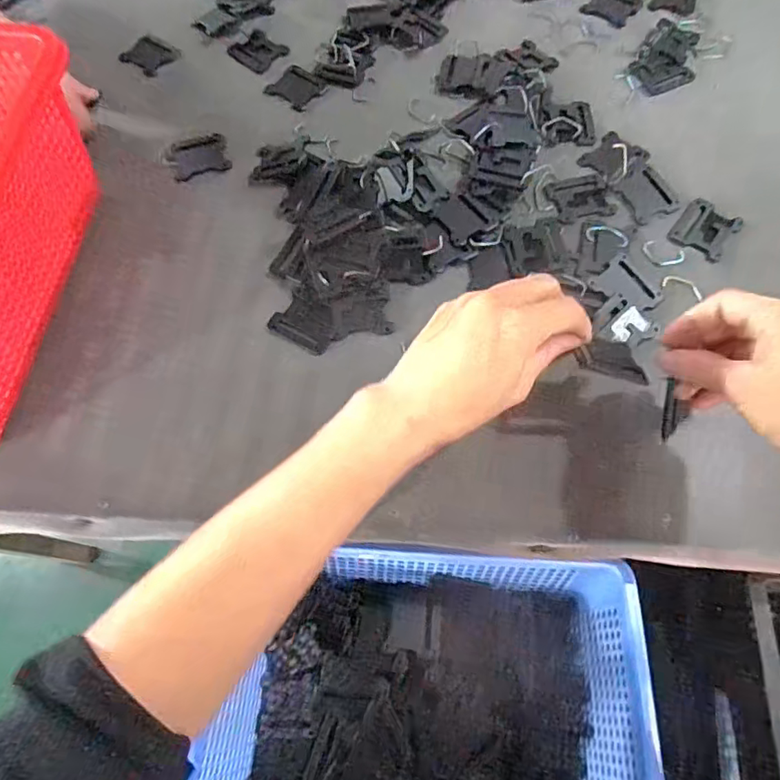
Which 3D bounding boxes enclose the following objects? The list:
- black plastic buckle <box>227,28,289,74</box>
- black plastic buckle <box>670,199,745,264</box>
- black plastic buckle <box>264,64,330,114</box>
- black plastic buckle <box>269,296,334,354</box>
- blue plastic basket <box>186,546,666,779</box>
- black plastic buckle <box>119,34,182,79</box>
[{"bbox_3d":[-0.133,-0.341,0.539,0.052,0.004,0.046,38,73,18],"label":"black plastic buckle"},{"bbox_3d":[0.257,-0.131,0.438,0.043,0.004,0.050,36,73,17],"label":"black plastic buckle"},{"bbox_3d":[-0.090,-0.293,0.521,0.051,0.004,0.047,35,72,17],"label":"black plastic buckle"},{"bbox_3d":[-0.066,-0.051,0.413,0.049,0.011,0.034,26,70,13],"label":"black plastic buckle"},{"bbox_3d":[0.025,0.234,0.378,0.294,0.090,0.225,3,67,3],"label":"blue plastic basket"},{"bbox_3d":[-0.239,-0.336,0.539,0.040,0.011,0.046,33,72,16],"label":"black plastic buckle"}]

